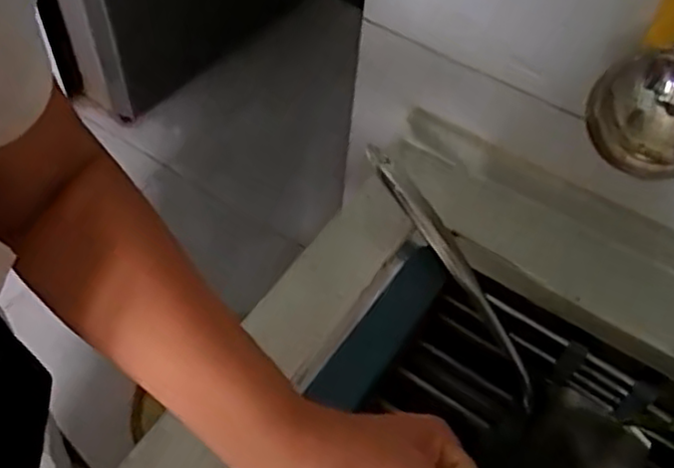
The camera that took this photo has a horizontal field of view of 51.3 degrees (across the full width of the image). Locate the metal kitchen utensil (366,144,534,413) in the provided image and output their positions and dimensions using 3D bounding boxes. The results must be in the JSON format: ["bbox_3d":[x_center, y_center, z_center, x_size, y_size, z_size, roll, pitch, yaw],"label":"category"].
[{"bbox_3d":[0.107,0.033,0.620,0.026,0.021,0.266,-32,88,-24],"label":"metal kitchen utensil"}]

